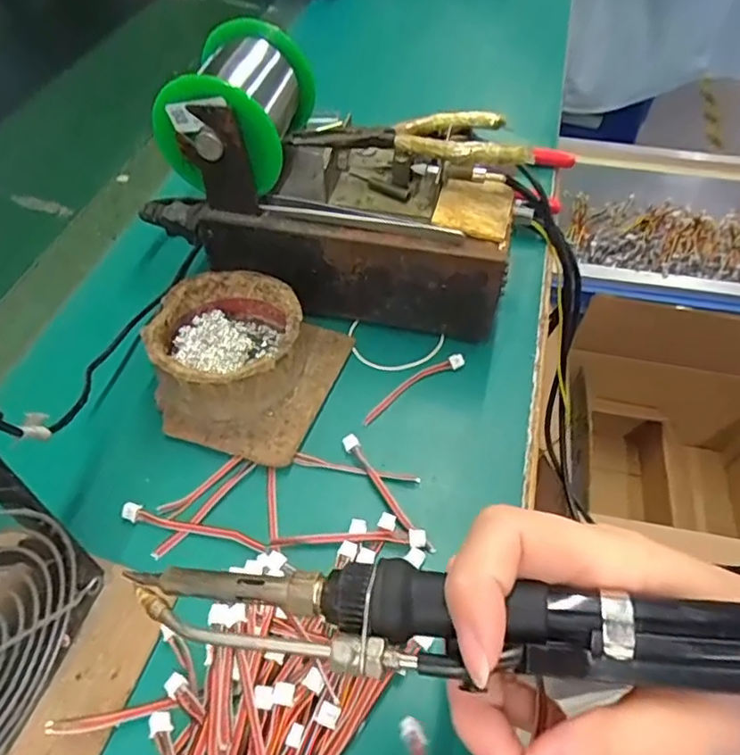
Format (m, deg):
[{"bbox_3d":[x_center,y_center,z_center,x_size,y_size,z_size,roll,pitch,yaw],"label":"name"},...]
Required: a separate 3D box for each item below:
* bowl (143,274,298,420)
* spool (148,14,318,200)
[{"bbox_3d":[-0.081,-0.019,0.336,0.080,0.040,0.079,2,52,-2],"label":"bowl"},{"bbox_3d":[-0.071,-0.155,0.330,0.068,0.055,0.086,15,52,8],"label":"spool"}]

